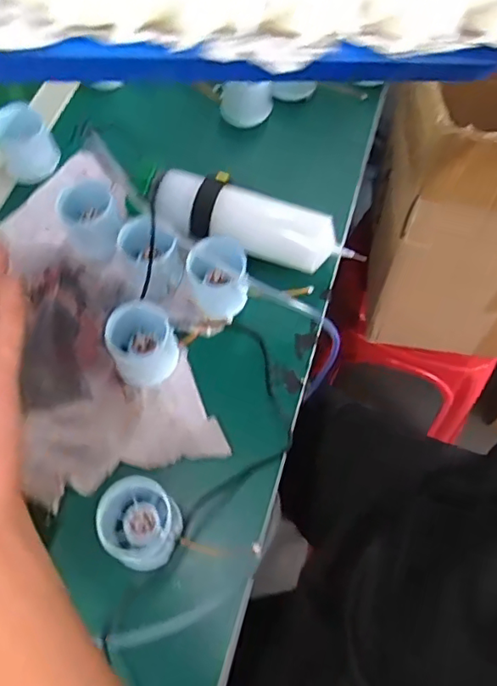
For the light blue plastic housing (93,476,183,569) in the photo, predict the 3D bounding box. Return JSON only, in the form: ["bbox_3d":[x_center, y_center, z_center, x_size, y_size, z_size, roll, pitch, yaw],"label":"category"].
[{"bbox_3d":[-0.079,0.130,0.392,0.055,0.048,0.056,-1,63,1],"label":"light blue plastic housing"}]

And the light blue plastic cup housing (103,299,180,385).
[{"bbox_3d":[-0.090,-0.001,0.456,0.056,0.050,0.048,-20,64,-8],"label":"light blue plastic cup housing"}]

